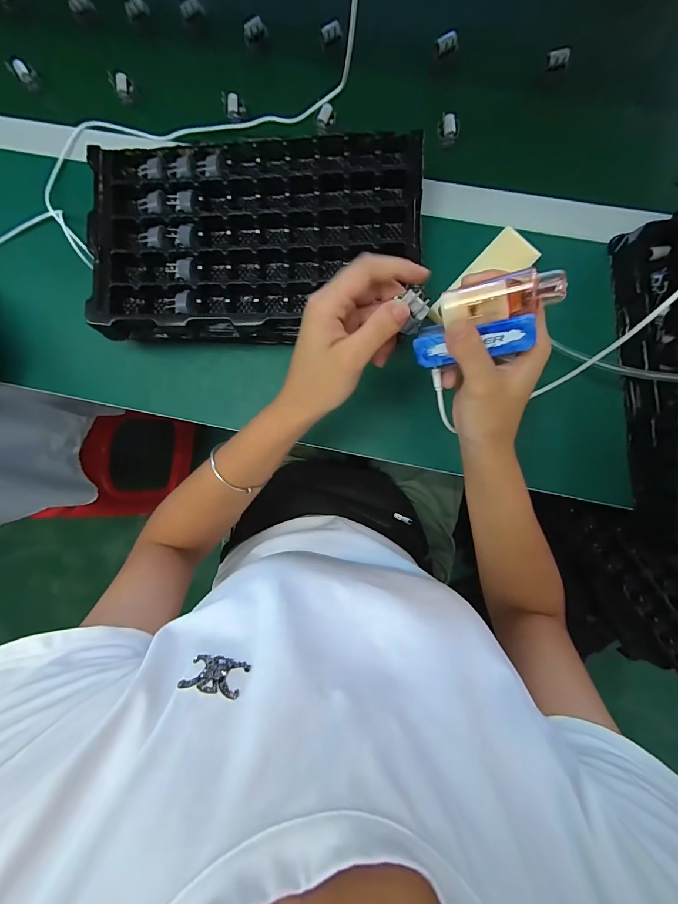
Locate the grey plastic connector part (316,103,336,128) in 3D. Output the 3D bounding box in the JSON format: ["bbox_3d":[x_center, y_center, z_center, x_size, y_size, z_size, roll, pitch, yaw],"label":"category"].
[{"bbox_3d":[-0.014,-0.399,0.420,0.016,0.014,0.024,36,92,3],"label":"grey plastic connector part"}]

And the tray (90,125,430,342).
[{"bbox_3d":[-0.089,-0.231,0.392,0.344,0.043,0.207,1,90,4],"label":"tray"}]

